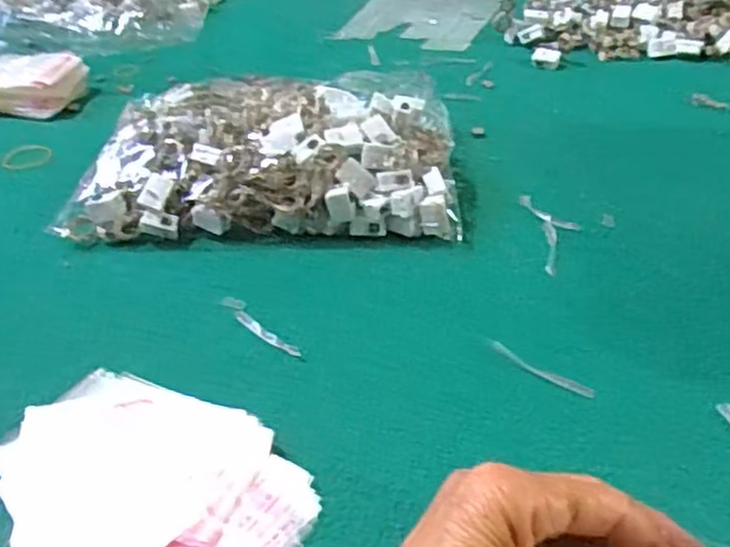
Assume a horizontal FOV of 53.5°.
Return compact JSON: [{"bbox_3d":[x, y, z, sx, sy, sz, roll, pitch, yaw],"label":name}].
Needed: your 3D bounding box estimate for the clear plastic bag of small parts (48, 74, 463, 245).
[{"bbox_3d":[-0.073,-0.105,0.599,0.285,0.069,0.185,0,38,5],"label":"clear plastic bag of small parts"}]

